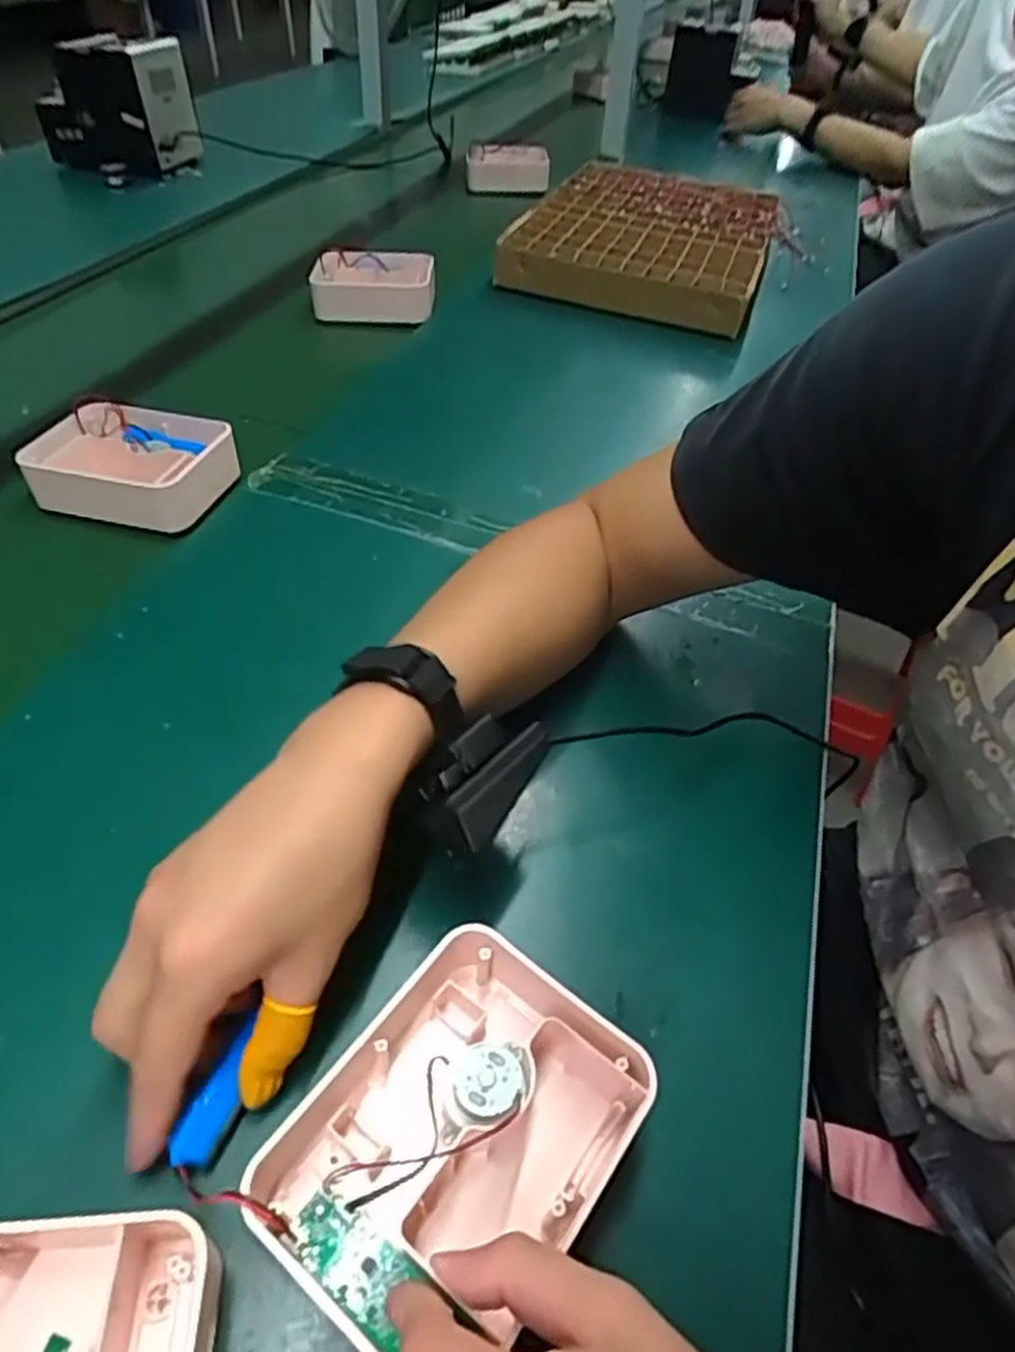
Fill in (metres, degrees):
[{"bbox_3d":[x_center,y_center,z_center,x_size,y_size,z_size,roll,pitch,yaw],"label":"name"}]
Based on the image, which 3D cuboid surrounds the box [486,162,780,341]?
[{"bbox_3d":[0.186,-0.575,1.010,0.293,0.044,0.456,17,45,10],"label":"box"}]

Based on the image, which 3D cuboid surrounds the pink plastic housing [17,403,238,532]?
[{"bbox_3d":[-0.283,-0.166,0.589,0.138,0.035,0.102,13,47,6],"label":"pink plastic housing"}]

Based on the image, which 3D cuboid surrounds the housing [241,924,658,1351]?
[{"bbox_3d":[-0.018,0.171,0.288,0.100,0.041,0.127,31,52,21],"label":"housing"}]

